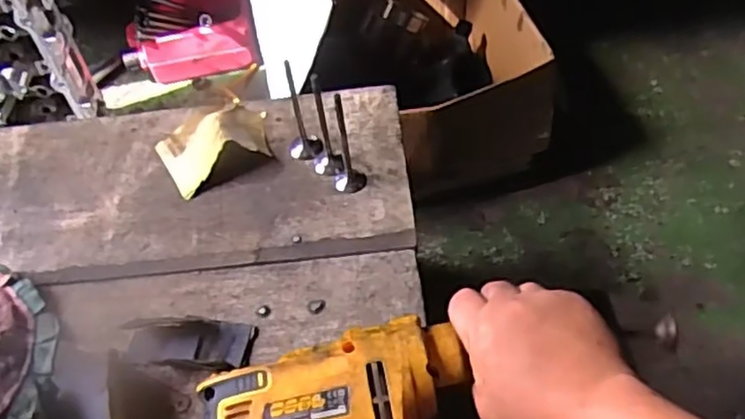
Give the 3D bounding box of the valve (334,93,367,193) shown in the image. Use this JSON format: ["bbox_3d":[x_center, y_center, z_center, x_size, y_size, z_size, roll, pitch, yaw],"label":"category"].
[{"bbox_3d":[-0.023,-0.055,0.560,0.028,0.101,0.024,-7,55,-2],"label":"valve"}]

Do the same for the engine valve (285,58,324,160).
[{"bbox_3d":[-0.067,-0.087,0.595,0.029,0.093,0.030,-20,56,-10],"label":"engine valve"}]

